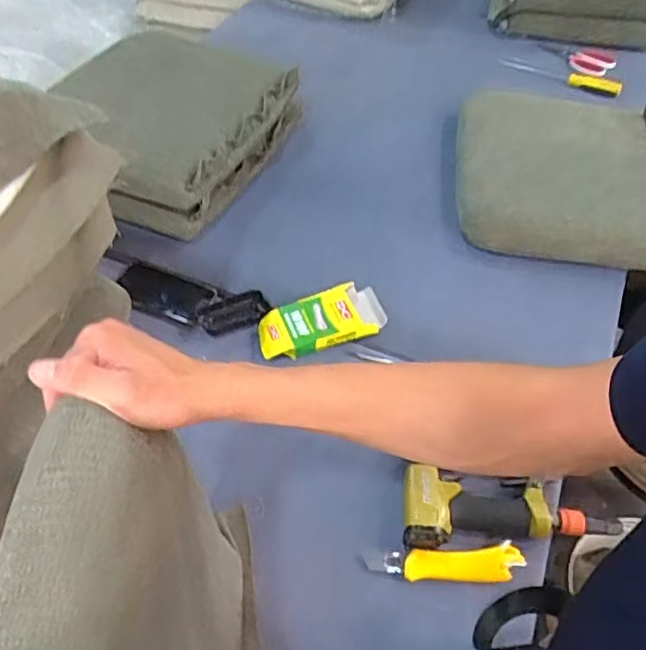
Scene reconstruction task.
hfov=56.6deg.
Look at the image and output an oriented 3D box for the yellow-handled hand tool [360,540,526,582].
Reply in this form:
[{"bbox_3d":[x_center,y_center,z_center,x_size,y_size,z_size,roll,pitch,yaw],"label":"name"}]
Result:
[{"bbox_3d":[0.137,0.273,0.686,0.180,0.022,0.037,-2,51,-3],"label":"yellow-handled hand tool"}]

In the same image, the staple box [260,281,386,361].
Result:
[{"bbox_3d":[-0.002,-0.008,0.889,0.188,0.032,0.090,-17,53,-15],"label":"staple box"}]

